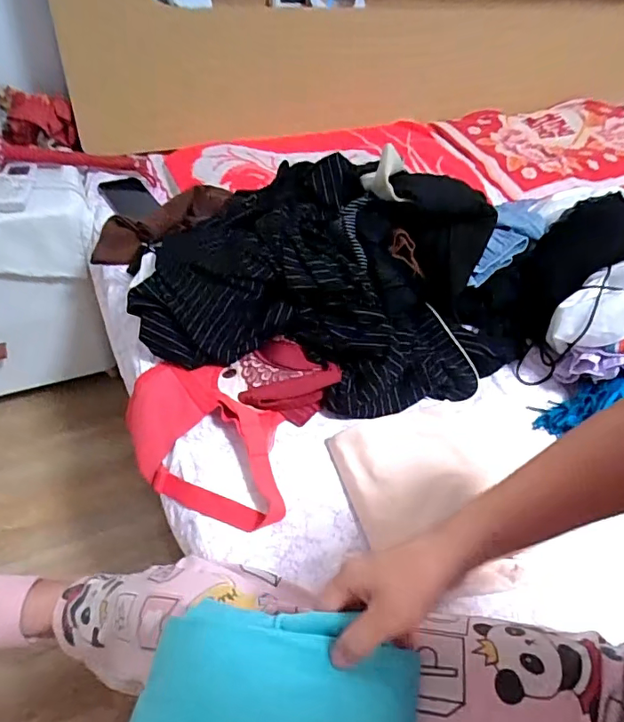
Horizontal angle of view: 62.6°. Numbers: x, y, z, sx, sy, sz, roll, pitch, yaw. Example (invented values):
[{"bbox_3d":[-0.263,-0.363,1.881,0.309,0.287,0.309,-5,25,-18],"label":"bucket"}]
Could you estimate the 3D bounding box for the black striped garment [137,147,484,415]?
[{"bbox_3d":[0.019,-0.126,0.714,0.459,0.165,0.339,17,46,8],"label":"black striped garment"}]

